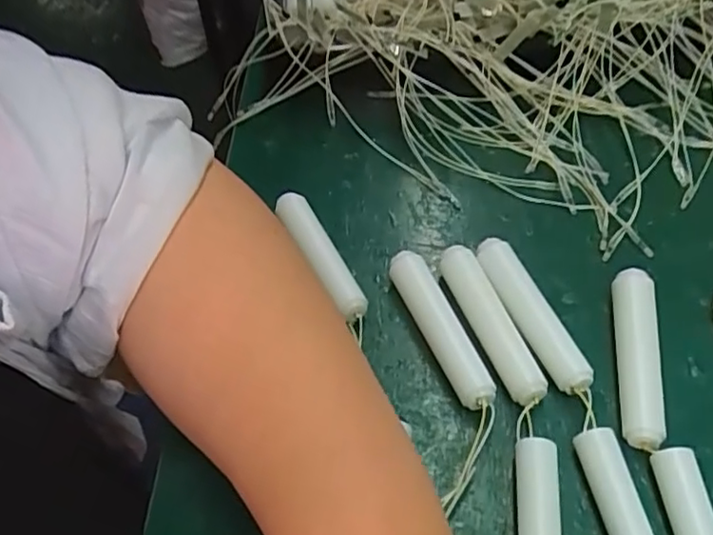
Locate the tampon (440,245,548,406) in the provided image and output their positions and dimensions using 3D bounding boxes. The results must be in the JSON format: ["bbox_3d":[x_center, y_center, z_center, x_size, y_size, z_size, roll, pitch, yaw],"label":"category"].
[{"bbox_3d":[0.067,0.025,0.315,0.016,0.013,0.092,-17,50,-10],"label":"tampon"}]

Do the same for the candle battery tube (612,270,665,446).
[{"bbox_3d":[0.132,0.041,0.301,0.019,0.018,0.092,8,50,11],"label":"candle battery tube"}]

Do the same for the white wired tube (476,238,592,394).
[{"bbox_3d":[0.086,0.022,0.317,0.017,0.015,0.094,-16,50,-8],"label":"white wired tube"}]

